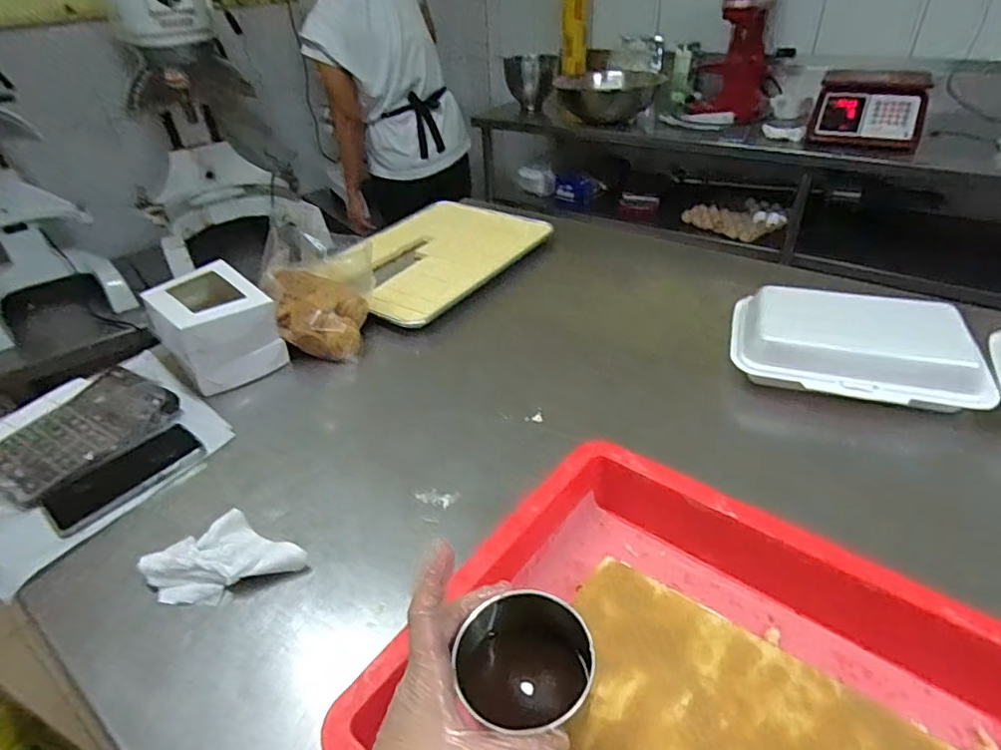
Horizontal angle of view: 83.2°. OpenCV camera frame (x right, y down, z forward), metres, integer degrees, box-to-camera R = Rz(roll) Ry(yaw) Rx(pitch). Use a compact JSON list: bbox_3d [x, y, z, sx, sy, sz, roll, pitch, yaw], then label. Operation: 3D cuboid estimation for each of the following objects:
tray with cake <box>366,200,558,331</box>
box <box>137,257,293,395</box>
[{"bbox_3d":[-0.137,-0.240,1.128,0.325,0.035,0.457,18,41,27],"label":"tray with cake"},{"bbox_3d":[-0.444,-0.069,0.873,0.182,0.132,0.142,28,46,36],"label":"box"}]

